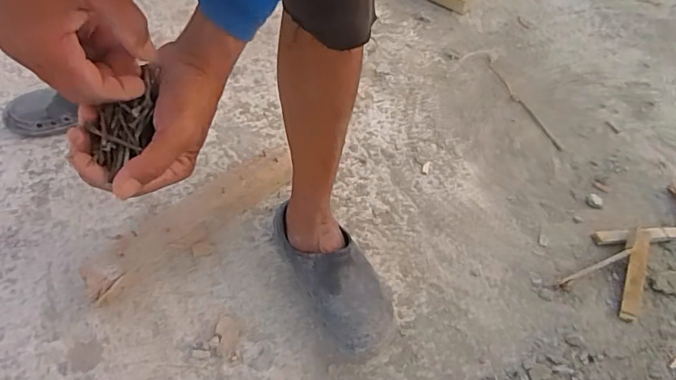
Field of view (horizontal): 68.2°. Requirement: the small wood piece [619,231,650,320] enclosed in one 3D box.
[{"bbox_3d":[0.464,0.131,0.779,0.029,0.008,0.157,14,61,19],"label":"small wood piece"}]

